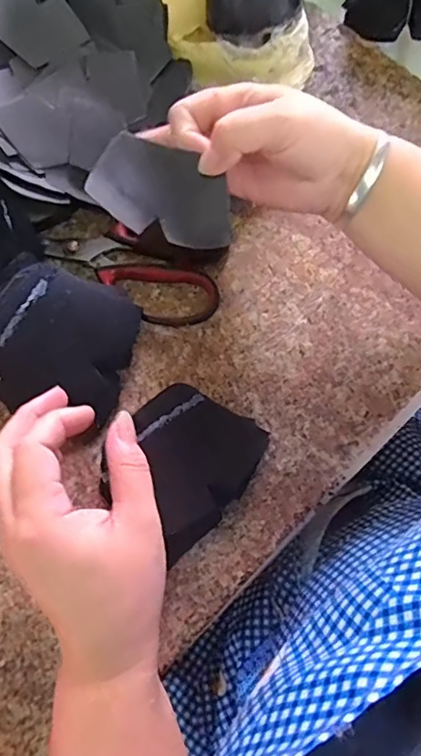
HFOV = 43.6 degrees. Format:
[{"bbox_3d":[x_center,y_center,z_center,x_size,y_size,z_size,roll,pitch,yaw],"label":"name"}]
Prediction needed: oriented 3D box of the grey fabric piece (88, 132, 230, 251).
[{"bbox_3d":[-0.026,-0.109,0.311,0.083,0.005,0.049,19,94,-9],"label":"grey fabric piece"}]

